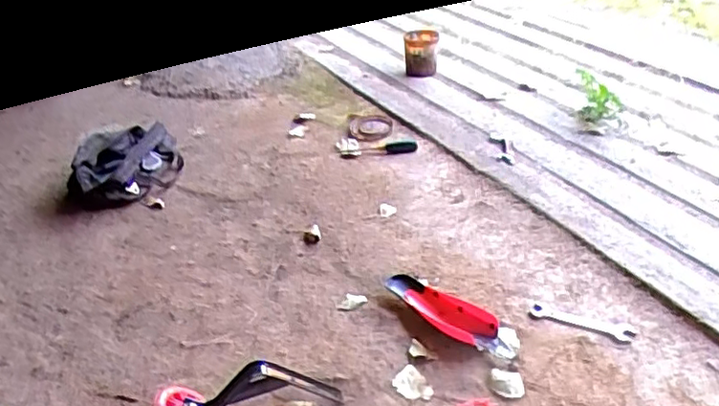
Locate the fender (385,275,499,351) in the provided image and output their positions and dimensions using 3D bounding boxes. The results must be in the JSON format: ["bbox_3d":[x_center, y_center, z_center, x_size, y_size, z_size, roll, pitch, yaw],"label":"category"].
[{"bbox_3d":[0.153,0.197,1.172,0.082,0.038,0.261,-30,41,-34],"label":"fender"}]

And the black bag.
[{"bbox_3d":[-0.635,-0.117,1.673,0.280,0.108,0.320,-17,37,-18],"label":"black bag"}]

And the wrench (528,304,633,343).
[{"bbox_3d":[0.401,0.214,1.120,0.179,0.008,0.042,13,37,23],"label":"wrench"}]

